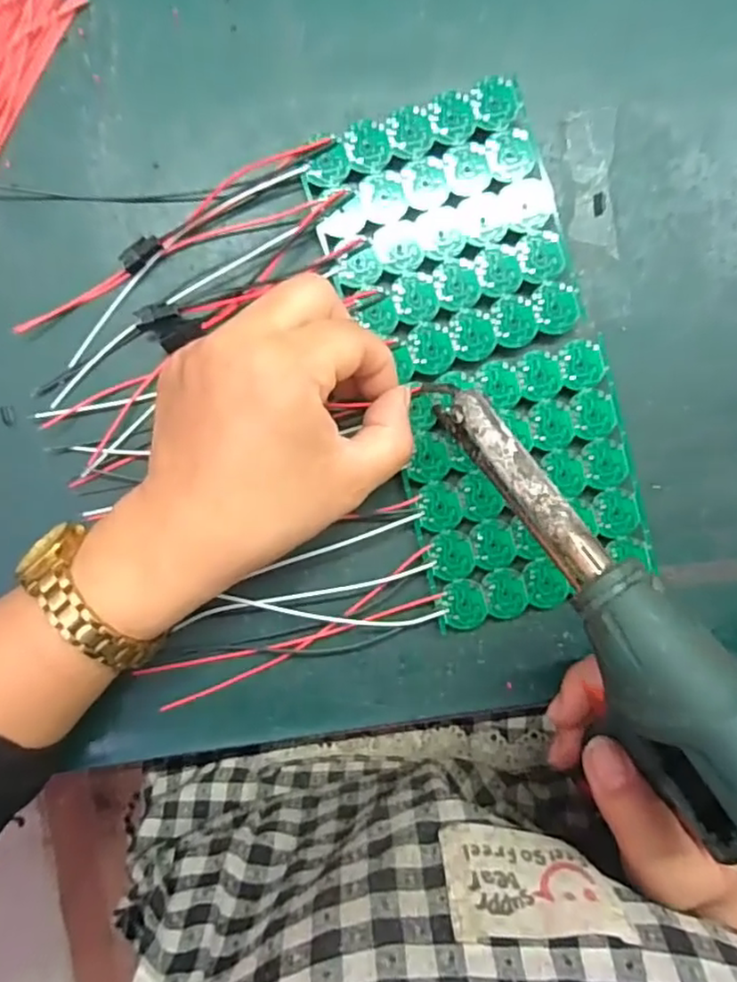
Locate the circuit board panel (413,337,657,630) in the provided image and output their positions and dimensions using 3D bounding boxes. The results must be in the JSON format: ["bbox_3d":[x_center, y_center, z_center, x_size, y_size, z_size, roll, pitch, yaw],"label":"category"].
[{"bbox_3d":[0.066,-0.002,0.273,0.095,0.004,0.105,-14,93,-1],"label":"circuit board panel"}]

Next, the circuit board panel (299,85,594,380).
[{"bbox_3d":[0.032,-0.106,0.266,0.094,0.004,0.106,-19,93,1],"label":"circuit board panel"}]

